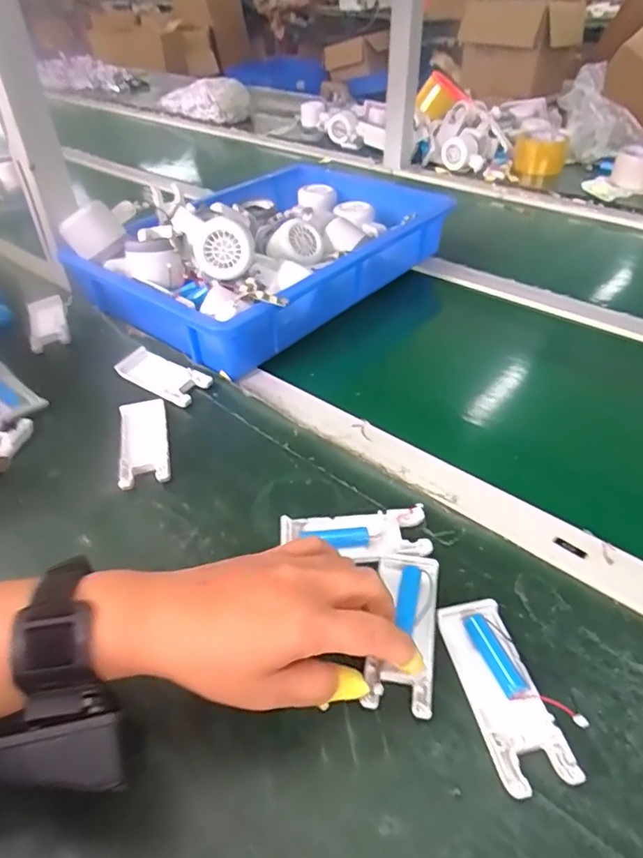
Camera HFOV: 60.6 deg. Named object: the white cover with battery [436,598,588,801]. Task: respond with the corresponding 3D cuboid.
[{"bbox_3d":[0.108,0.150,0.321,0.048,0.015,0.105,-10,41,-8],"label":"white cover with battery"}]

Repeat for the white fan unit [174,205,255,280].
[{"bbox_3d":[-0.108,-0.187,0.562,0.076,0.062,0.051,-7,41,-5],"label":"white fan unit"}]

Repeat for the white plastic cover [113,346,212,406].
[{"bbox_3d":[-0.162,-0.055,0.552,0.101,0.013,0.044,24,47,28],"label":"white plastic cover"}]

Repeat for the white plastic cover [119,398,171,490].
[{"bbox_3d":[-0.157,0.010,0.485,0.039,0.010,0.104,-11,41,-9],"label":"white plastic cover"}]

